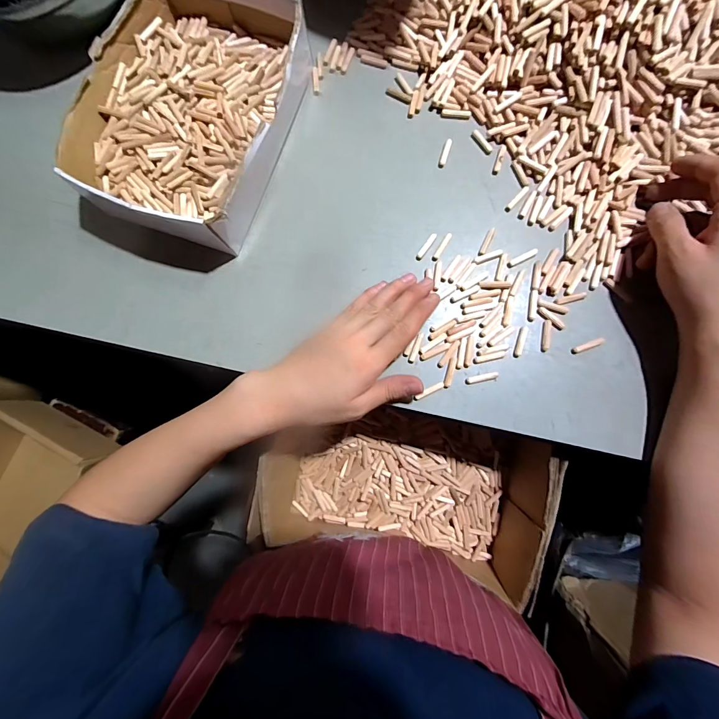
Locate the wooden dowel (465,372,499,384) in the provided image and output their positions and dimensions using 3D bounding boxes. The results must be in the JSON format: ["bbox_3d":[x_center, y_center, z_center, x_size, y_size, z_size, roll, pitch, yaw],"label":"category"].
[{"bbox_3d":[0.115,0.017,0.330,0.031,0.007,0.006,-13,81,3],"label":"wooden dowel"}]

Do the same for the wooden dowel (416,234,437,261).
[{"bbox_3d":[0.066,-0.112,0.351,0.007,0.004,0.030,34,86,9],"label":"wooden dowel"}]

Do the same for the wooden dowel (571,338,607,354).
[{"bbox_3d":[0.213,-0.013,0.325,0.031,0.007,0.007,-21,81,2],"label":"wooden dowel"}]

